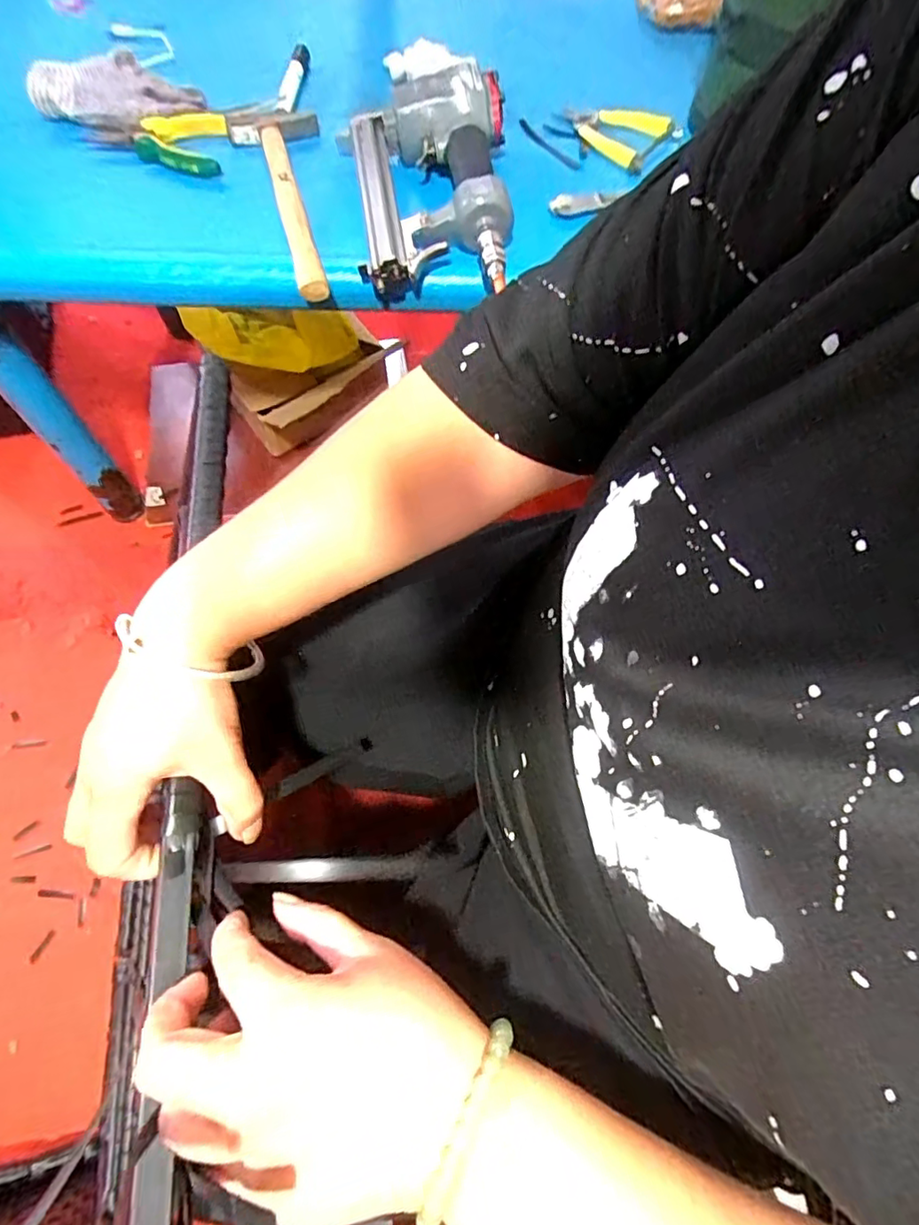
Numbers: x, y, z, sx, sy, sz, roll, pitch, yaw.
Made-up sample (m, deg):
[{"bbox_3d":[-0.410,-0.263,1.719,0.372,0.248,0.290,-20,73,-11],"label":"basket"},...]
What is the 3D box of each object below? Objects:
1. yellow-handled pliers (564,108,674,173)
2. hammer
[{"bbox_3d":[0.165,-0.533,0.614,0.113,0.014,0.100,31,69,9],"label":"yellow-handled pliers"},{"bbox_3d":[-0.162,-0.410,0.543,0.088,0.023,0.280,-15,69,-9],"label":"hammer"}]

